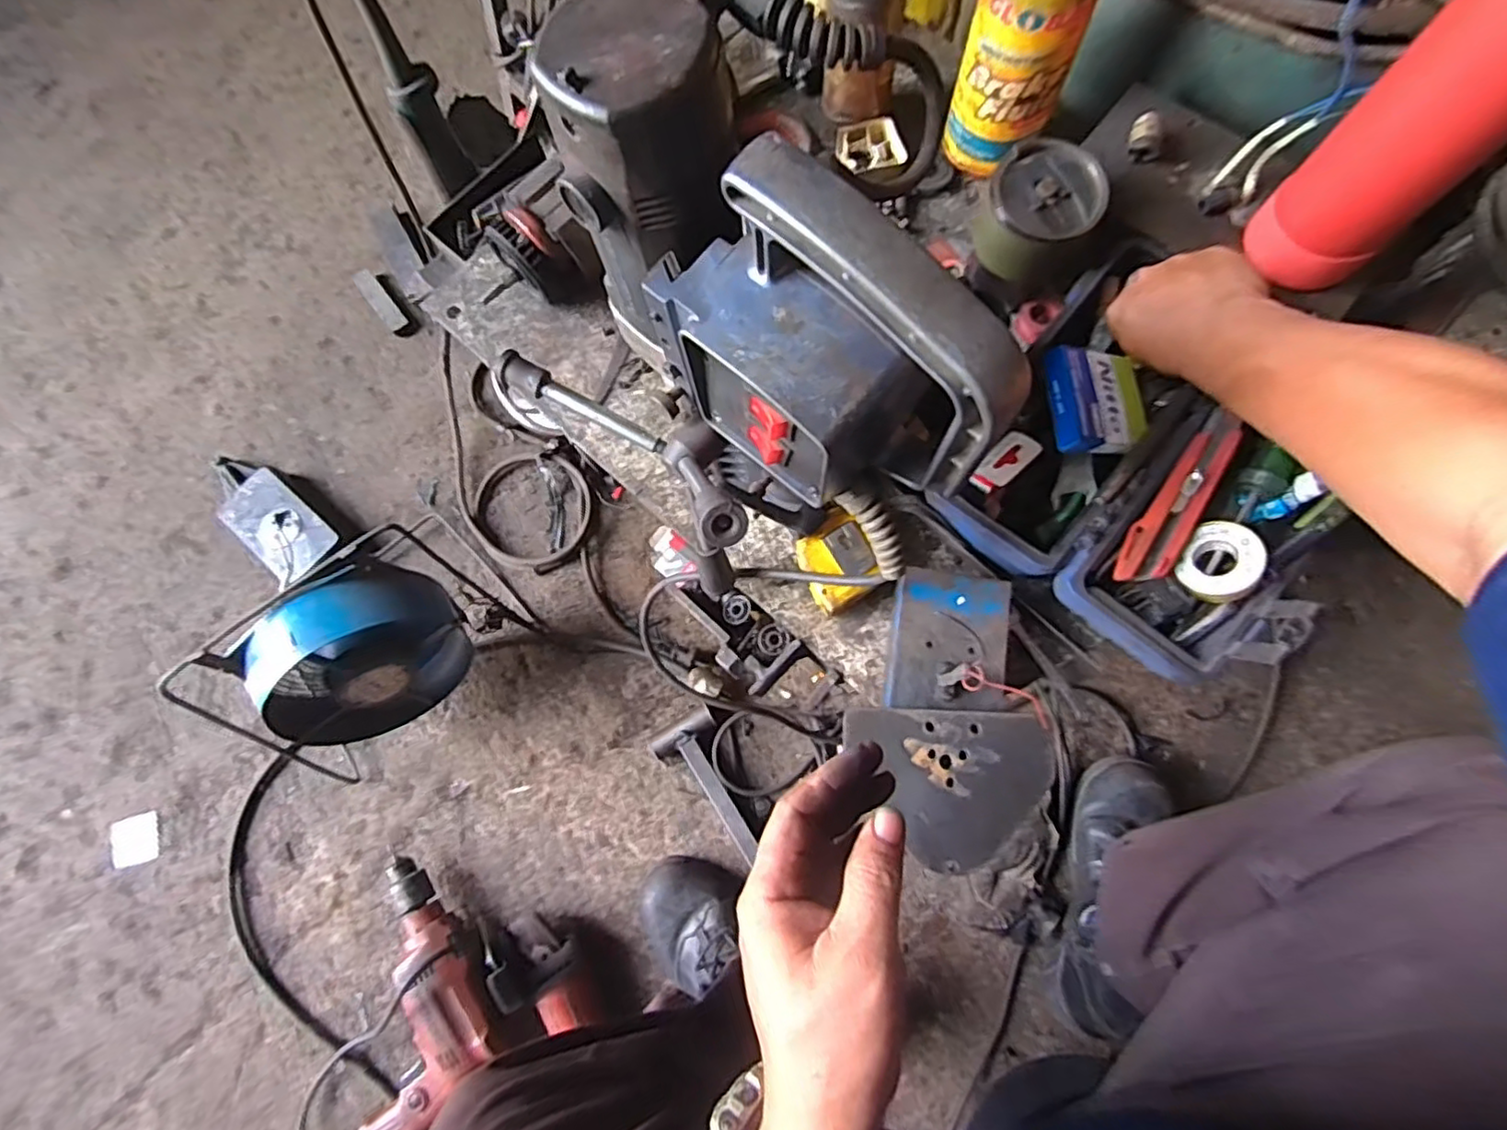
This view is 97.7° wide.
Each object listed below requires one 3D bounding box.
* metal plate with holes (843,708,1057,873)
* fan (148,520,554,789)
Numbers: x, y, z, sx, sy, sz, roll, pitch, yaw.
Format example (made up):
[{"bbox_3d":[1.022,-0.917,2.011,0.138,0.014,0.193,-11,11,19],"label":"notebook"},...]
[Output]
[{"bbox_3d":[0.133,0.151,0.448,0.135,0.007,0.101,0,77,7],"label":"metal plate with holes"},{"bbox_3d":[-0.454,0.085,0.758,0.295,0.252,0.183,-43,80,-9],"label":"fan"}]

